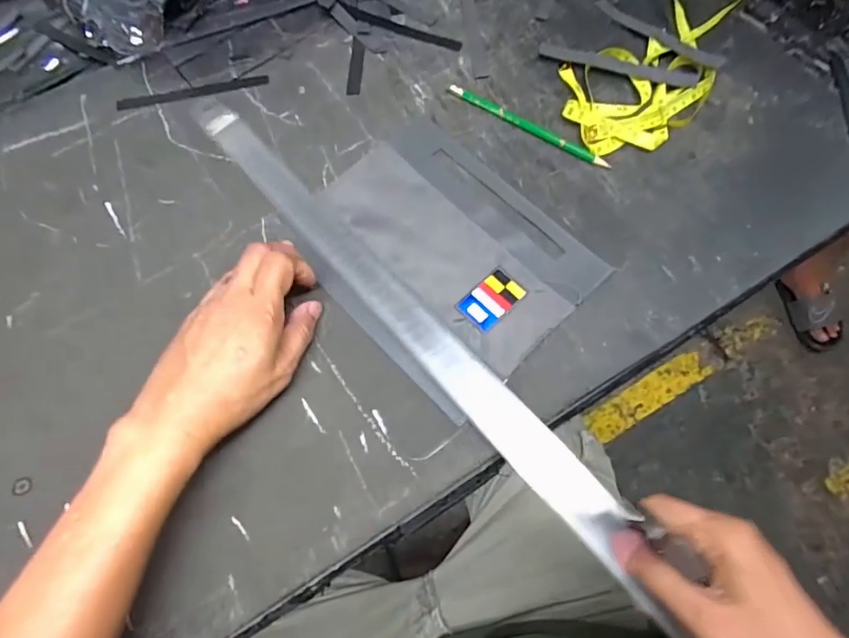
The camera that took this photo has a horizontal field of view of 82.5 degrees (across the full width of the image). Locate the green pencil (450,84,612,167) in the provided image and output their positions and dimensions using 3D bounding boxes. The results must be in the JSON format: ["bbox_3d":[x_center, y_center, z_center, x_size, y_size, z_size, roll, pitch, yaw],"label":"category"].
[{"bbox_3d":[0.092,-0.174,0.434,0.158,0.010,0.011,33,73,14],"label":"green pencil"}]

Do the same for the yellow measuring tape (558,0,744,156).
[{"bbox_3d":[0.231,-0.252,0.457,0.268,0.016,0.118,-42,73,-13],"label":"yellow measuring tape"}]

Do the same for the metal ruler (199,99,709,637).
[{"bbox_3d":[-0.004,0.006,0.365,0.035,0.009,0.580,-42,72,-5],"label":"metal ruler"}]

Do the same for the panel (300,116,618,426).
[{"bbox_3d":[0.011,-0.057,0.395,0.179,0.009,0.222,-42,73,-13],"label":"panel"}]

